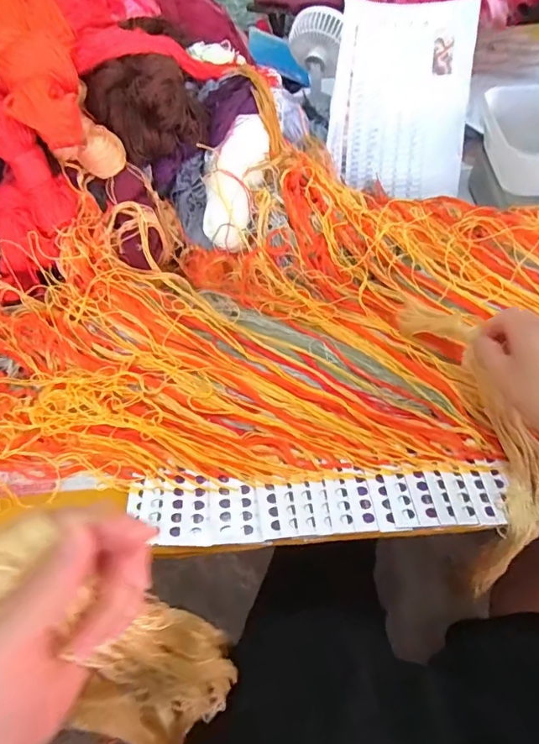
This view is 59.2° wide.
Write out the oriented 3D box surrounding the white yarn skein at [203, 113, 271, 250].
[{"bbox_3d":[-0.043,-0.234,0.582,0.057,0.037,0.156,16,91,15],"label":"white yarn skein"}]

